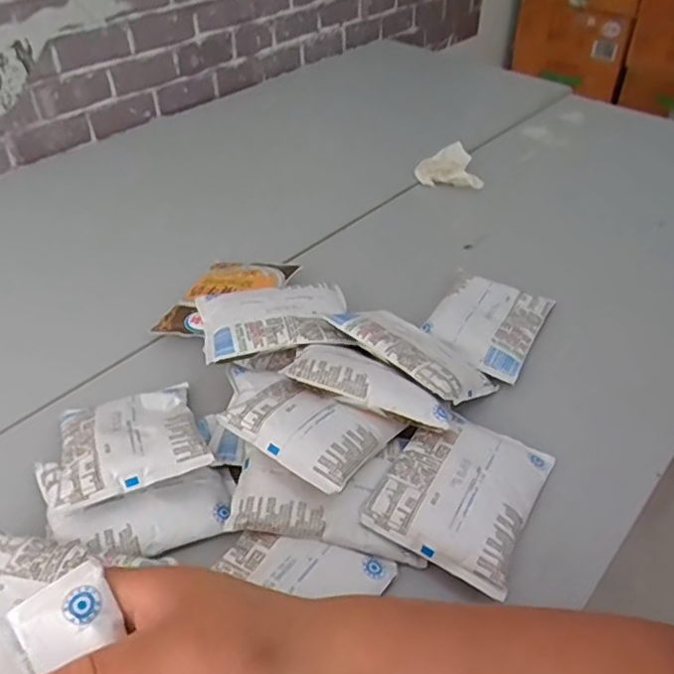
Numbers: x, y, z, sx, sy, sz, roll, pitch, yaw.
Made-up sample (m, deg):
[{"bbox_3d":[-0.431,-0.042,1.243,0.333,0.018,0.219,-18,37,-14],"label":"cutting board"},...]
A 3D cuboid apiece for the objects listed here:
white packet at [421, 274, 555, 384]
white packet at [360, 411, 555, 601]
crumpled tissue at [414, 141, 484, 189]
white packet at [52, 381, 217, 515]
[{"bbox_3d":[0.136,-0.015,0.567,0.090,0.018,0.111,21,46,22],"label":"white packet"},{"bbox_3d":[0.086,0.101,0.427,0.093,0.021,0.121,20,45,22],"label":"white packet"},{"bbox_3d":[0.145,-0.215,0.787,0.092,0.040,0.042,19,45,21],"label":"crumpled tissue"},{"bbox_3d":[-0.148,0.071,0.445,0.096,0.025,0.118,-15,30,-18],"label":"white packet"}]

